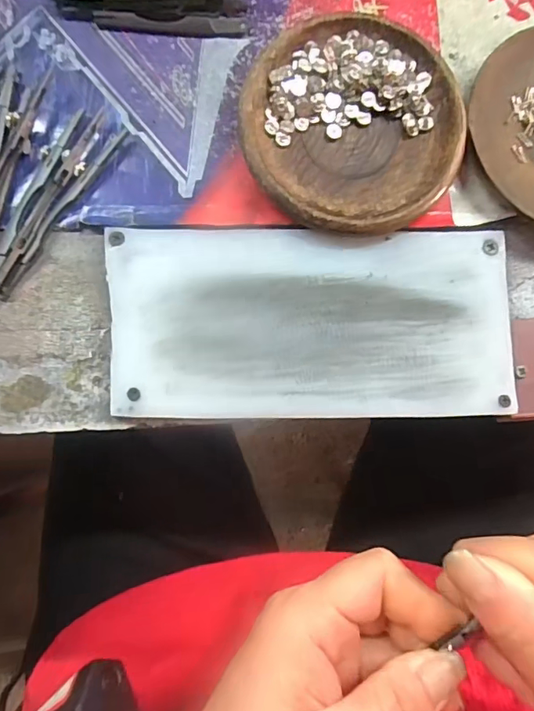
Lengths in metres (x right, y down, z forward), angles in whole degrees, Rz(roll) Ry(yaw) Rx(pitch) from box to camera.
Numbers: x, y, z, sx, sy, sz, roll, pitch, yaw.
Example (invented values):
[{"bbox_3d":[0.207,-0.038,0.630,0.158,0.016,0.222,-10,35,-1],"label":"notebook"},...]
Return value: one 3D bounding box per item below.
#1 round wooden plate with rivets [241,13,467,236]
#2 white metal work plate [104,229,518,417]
[{"bbox_3d":[0.043,-0.116,0.250,0.110,0.015,0.110,0,83,-4],"label":"round wooden plate with rivets"},{"bbox_3d":[0.024,-0.017,0.242,0.194,0.008,0.091,0,83,-4],"label":"white metal work plate"}]

